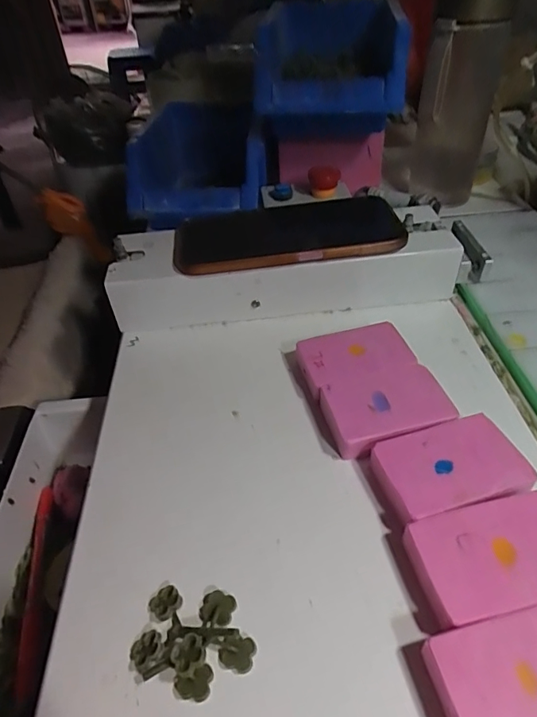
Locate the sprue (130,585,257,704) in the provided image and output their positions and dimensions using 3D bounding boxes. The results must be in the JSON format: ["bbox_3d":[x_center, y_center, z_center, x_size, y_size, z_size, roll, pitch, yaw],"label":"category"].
[{"bbox_3d":[-0.031,0.116,0.195,0.049,0.015,0.039,11,46,17],"label":"sprue"}]

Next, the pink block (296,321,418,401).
[{"bbox_3d":[0.055,0.002,0.303,0.069,0.021,0.042,-17,44,-11],"label":"pink block"}]

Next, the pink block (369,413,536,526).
[{"bbox_3d":[0.093,0.059,0.242,0.072,0.019,0.046,-13,44,-8],"label":"pink block"}]

